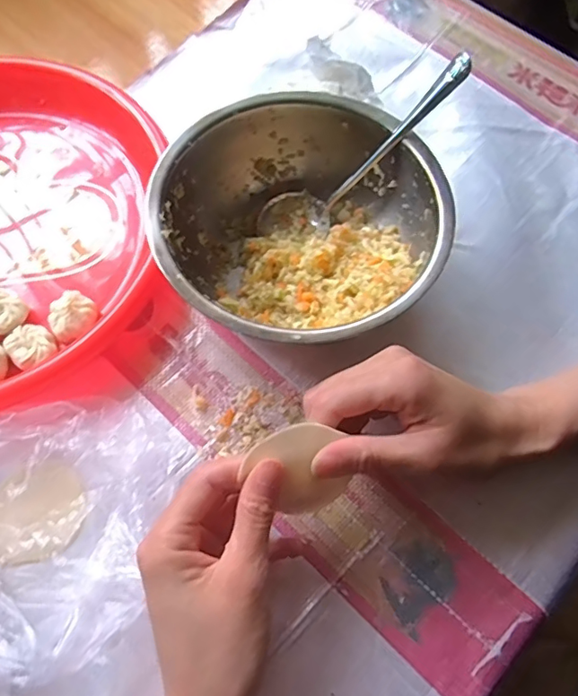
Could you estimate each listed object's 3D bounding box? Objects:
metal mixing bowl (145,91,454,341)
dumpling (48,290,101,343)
[{"bbox_3d":[0.007,-0.074,0.353,0.177,0.073,0.177,0,66,0],"label":"metal mixing bowl"},{"bbox_3d":[-0.148,-0.020,0.358,0.030,0.022,0.033,0,66,0],"label":"dumpling"}]

